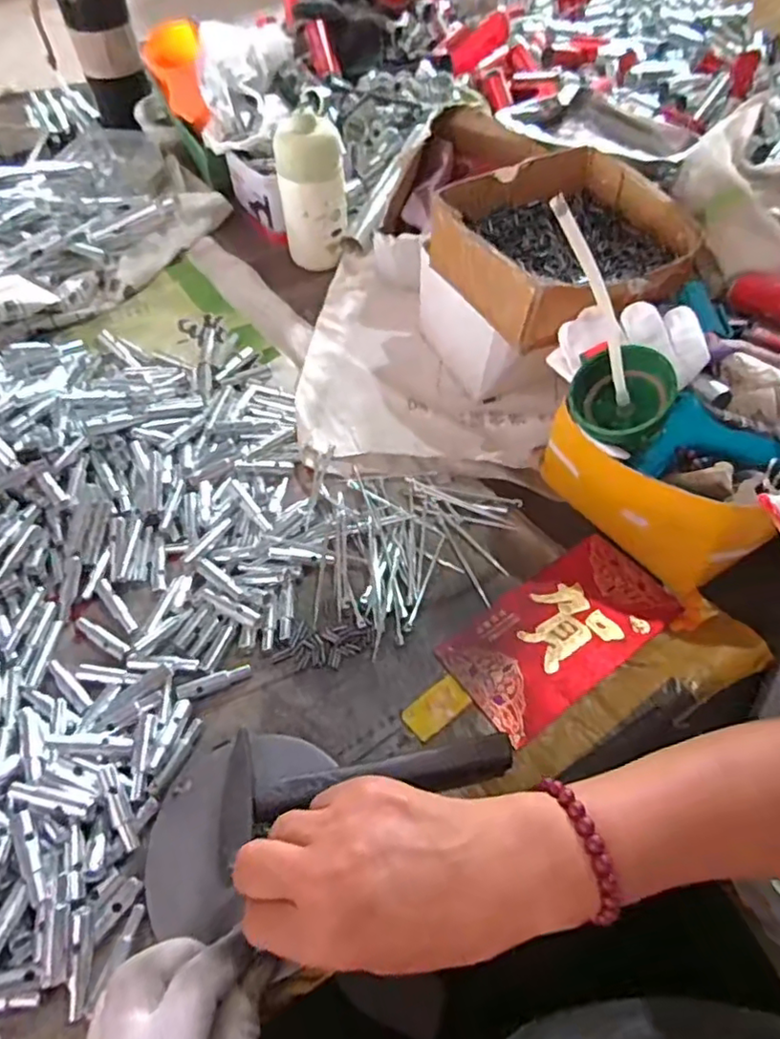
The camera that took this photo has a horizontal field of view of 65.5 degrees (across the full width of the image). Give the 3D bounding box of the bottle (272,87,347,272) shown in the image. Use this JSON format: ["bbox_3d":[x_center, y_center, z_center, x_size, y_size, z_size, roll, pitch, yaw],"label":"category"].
[{"bbox_3d":[-0.078,-0.344,0.634,0.058,0.135,0.061,-40,65,-22],"label":"bottle"}]

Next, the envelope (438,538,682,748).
[{"bbox_3d":[0.123,0.079,0.438,0.164,0.005,0.085,-32,59,-17],"label":"envelope"}]

